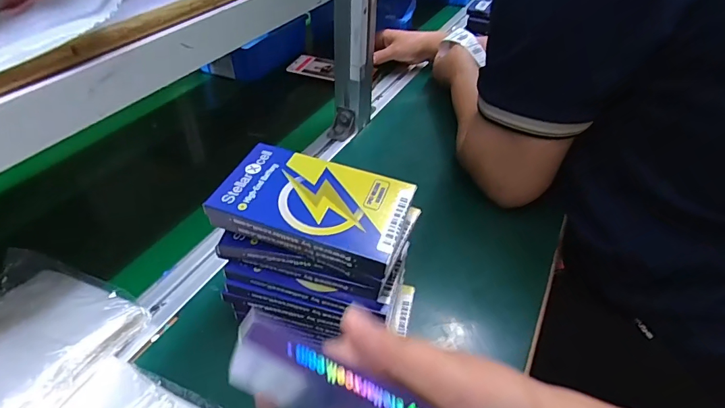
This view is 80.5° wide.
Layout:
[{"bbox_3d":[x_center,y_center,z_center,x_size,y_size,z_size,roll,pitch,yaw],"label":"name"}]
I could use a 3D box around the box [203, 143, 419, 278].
[{"bbox_3d":[-0.034,0.001,0.312,0.130,0.025,0.083,14,43,15],"label":"box"}]

